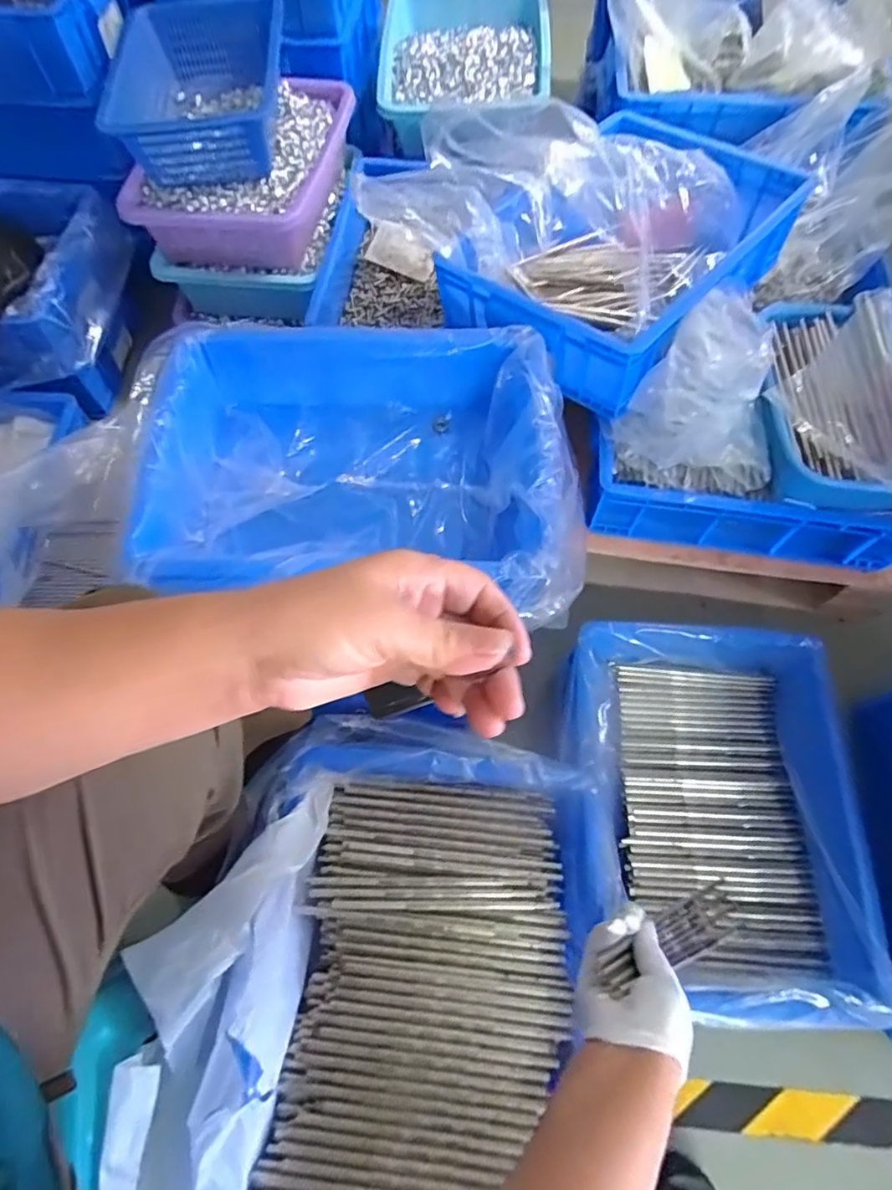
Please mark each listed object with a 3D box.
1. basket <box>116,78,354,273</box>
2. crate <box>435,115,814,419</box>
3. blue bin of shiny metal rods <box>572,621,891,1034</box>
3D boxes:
[{"bbox_3d":[-0.309,-0.669,0.910,0.282,0.124,0.326,12,67,5],"label":"basket"},{"bbox_3d":[0.227,-0.449,0.723,0.290,0.141,0.402,41,72,16],"label":"crate"},{"bbox_3d":[0.326,0.251,0.691,0.332,0.119,0.408,3,66,1],"label":"blue bin of shiny metal rods"}]

